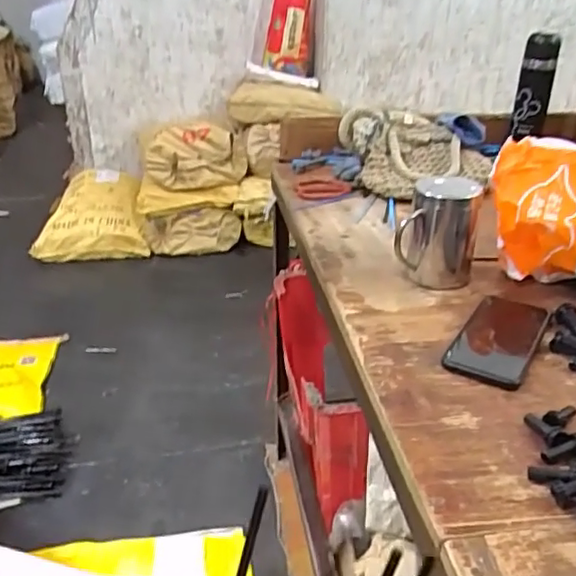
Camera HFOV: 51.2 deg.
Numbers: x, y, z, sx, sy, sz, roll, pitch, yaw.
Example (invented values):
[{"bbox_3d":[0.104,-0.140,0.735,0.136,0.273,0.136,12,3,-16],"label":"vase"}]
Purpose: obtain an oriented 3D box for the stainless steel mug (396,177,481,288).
[{"bbox_3d":[0.186,-0.066,0.732,0.074,0.126,0.098,20,34,32],"label":"stainless steel mug"}]

